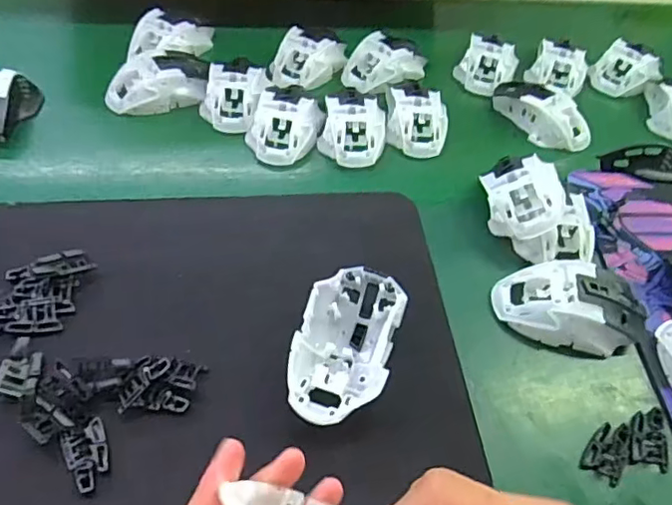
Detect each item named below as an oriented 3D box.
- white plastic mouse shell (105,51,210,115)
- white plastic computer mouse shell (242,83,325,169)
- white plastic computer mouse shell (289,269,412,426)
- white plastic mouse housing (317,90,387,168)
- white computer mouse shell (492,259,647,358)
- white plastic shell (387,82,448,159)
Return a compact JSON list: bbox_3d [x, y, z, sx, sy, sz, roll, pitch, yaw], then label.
[{"bbox_3d":[-0.187,-0.182,0.616,0.107,0.033,0.068,-9,52,-14],"label":"white plastic mouse shell"},{"bbox_3d":[-0.050,-0.132,0.587,0.062,0.027,0.093,18,50,8],"label":"white plastic computer mouse shell"},{"bbox_3d":[0.005,0.067,0.416,0.067,0.042,0.111,15,50,6],"label":"white plastic computer mouse shell"},{"bbox_3d":[0.017,-0.125,0.584,0.063,0.031,0.080,4,49,-4],"label":"white plastic mouse housing"},{"bbox_3d":[0.187,0.040,0.464,0.114,0.035,0.061,11,49,2],"label":"white computer mouse shell"},{"bbox_3d":[0.084,-0.138,0.606,0.060,0.029,0.077,8,49,0],"label":"white plastic shell"}]

